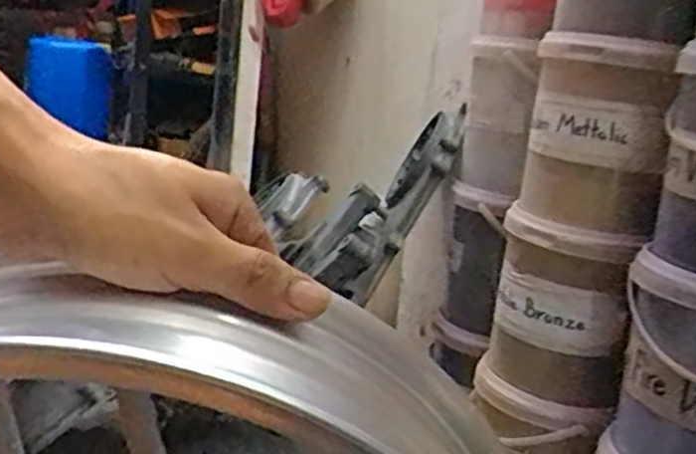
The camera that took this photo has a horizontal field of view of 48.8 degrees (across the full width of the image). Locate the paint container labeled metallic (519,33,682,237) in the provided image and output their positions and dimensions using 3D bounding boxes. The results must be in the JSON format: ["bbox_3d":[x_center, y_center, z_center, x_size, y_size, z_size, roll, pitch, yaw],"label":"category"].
[{"bbox_3d":[0.225,-0.084,0.706,0.129,0.172,0.126,9,12,14],"label":"paint container labeled metallic"}]

